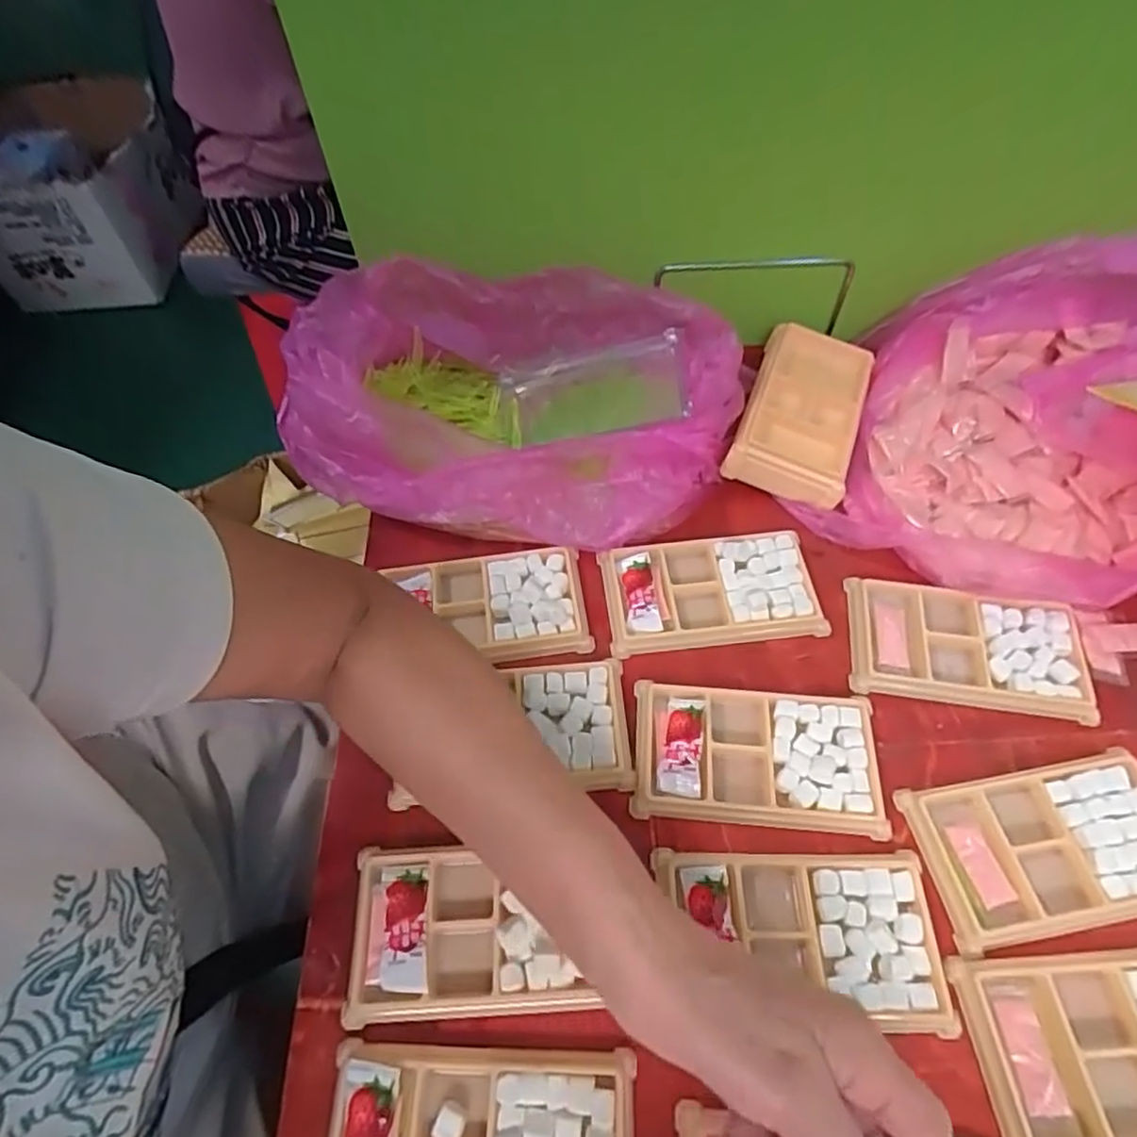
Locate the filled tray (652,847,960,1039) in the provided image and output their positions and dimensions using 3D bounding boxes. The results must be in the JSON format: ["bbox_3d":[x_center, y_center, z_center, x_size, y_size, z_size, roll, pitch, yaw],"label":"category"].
[{"bbox_3d":[0.114,0.181,0.330,0.134,0.014,0.075,1,57,2],"label":"filled tray"}]

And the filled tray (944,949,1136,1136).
[{"bbox_3d":[0.253,0.221,0.305,0.127,0.015,0.079,-3,57,0],"label":"filled tray"}]

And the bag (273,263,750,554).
[{"bbox_3d":[-0.053,-0.122,0.479,0.331,0.085,0.187,11,58,8],"label":"bag"}]

